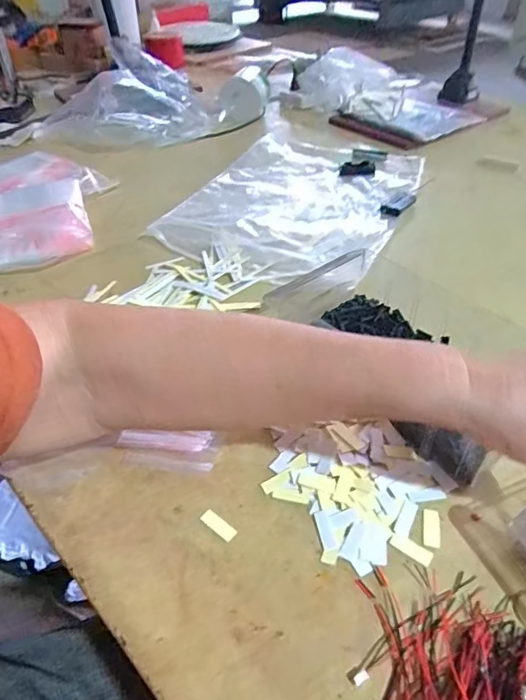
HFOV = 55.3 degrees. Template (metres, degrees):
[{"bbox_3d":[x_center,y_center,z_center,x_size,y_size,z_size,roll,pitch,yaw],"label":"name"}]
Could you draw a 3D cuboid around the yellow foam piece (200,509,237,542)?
[{"bbox_3d":[-0.032,0.125,0.359,0.028,0.004,0.011,29,50,28],"label":"yellow foam piece"}]

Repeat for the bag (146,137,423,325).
[{"bbox_3d":[0.039,-0.208,0.699,0.282,0.030,0.434,18,46,20],"label":"bag"}]

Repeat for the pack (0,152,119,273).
[{"bbox_3d":[-0.320,-0.196,0.690,0.201,0.040,0.286,-2,43,-1],"label":"pack"}]

